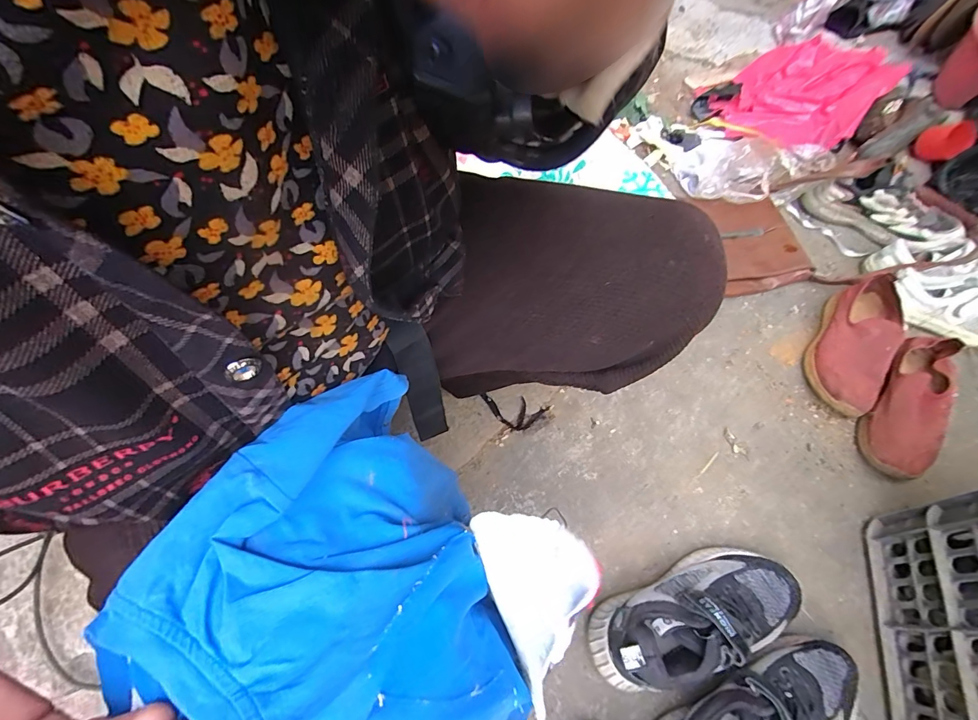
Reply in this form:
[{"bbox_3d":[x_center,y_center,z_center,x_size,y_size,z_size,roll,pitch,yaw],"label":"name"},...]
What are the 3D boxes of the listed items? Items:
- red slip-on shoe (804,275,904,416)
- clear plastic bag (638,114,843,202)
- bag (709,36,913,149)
[{"bbox_3d":[0.521,-0.028,0.604,0.081,0.077,0.228,27,64,16],"label":"red slip-on shoe"},{"bbox_3d":[0.467,-0.402,0.806,0.207,0.093,0.280,-22,62,-12],"label":"clear plastic bag"},{"bbox_3d":[0.630,-0.538,0.853,0.318,0.095,0.255,-40,66,-22],"label":"bag"}]

